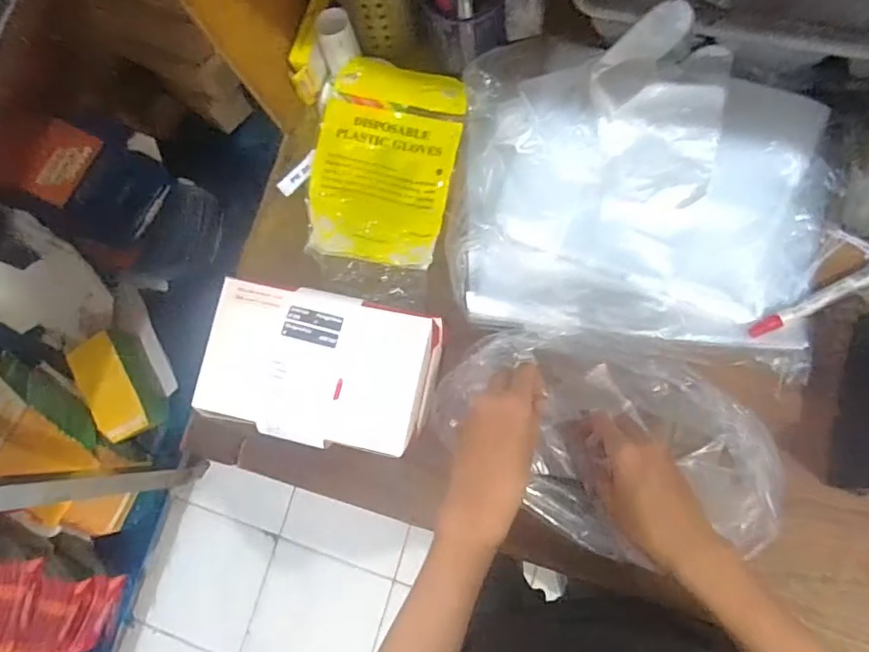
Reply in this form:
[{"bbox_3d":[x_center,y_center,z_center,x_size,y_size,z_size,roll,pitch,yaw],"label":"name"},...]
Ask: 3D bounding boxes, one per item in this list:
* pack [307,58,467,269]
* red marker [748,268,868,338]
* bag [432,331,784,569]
[{"bbox_3d":[-0.053,-0.172,0.578,0.142,0.028,0.213,11,81,10],"label":"pack"},{"bbox_3d":[0.357,-0.026,0.506,0.144,0.015,0.014,-26,77,3],"label":"red marker"},{"bbox_3d":[0.145,0.091,0.474,0.279,0.082,0.174,28,87,9],"label":"bag"}]

